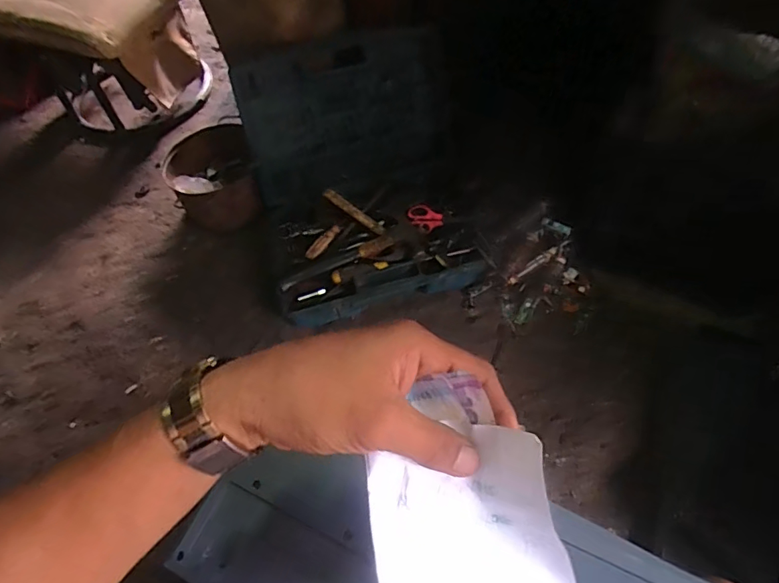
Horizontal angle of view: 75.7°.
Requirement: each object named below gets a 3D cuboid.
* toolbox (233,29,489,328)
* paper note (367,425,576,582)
[{"bbox_3d":[-0.053,-0.233,0.975,0.447,0.298,0.433,-9,51,-2],"label":"toolbox"},{"bbox_3d":[0.043,0.131,0.242,0.094,0.035,0.118,-7,80,-4],"label":"paper note"}]

